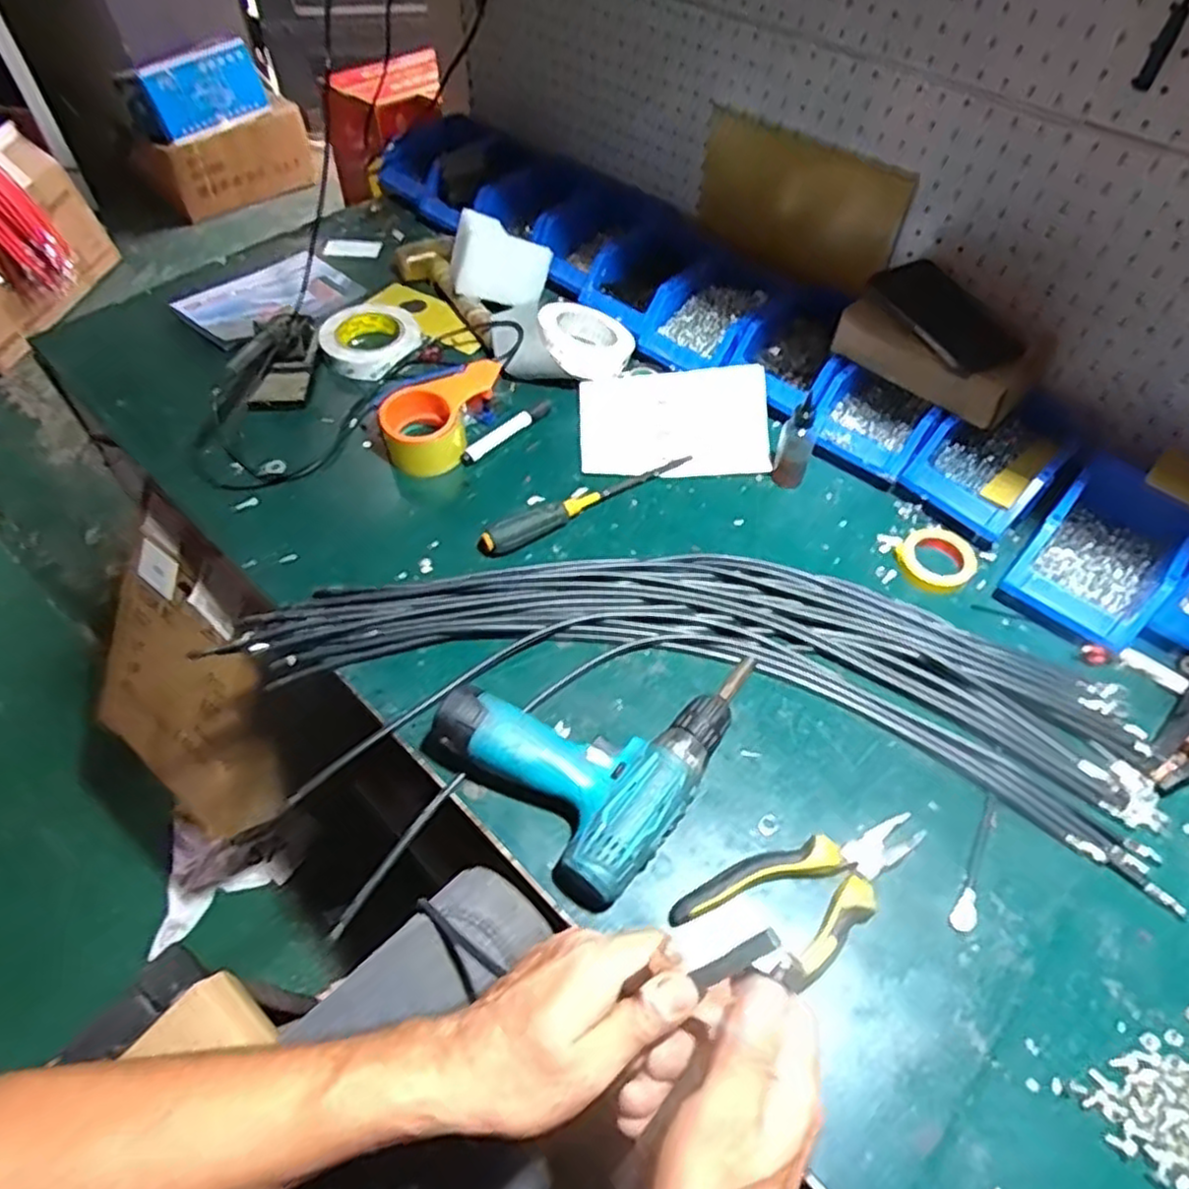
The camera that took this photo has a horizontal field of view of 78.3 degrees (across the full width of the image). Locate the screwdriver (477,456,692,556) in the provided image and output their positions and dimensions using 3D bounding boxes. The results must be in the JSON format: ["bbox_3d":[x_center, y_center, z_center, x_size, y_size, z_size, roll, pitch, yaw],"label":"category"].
[{"bbox_3d":[-0.008,-0.109,0.772,0.252,0.029,0.044,-29,60,-21],"label":"screwdriver"}]

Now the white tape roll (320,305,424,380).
[{"bbox_3d":[-0.280,-0.327,0.919,0.120,0.035,0.132,1,54,-1],"label":"white tape roll"}]

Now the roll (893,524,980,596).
[{"bbox_3d":[0.342,-0.034,0.733,0.069,0.019,0.071,1,54,-1],"label":"roll"}]

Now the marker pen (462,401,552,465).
[{"bbox_3d":[-0.102,-0.186,0.838,0.131,0.016,0.023,-38,63,-25],"label":"marker pen"}]

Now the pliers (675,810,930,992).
[{"bbox_3d":[0.163,0.220,0.537,0.198,0.017,0.085,-23,58,-17],"label":"pliers"}]

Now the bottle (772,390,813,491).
[{"bbox_3d":[0.214,-0.159,0.775,0.036,0.106,0.034,17,55,11],"label":"bottle"}]

